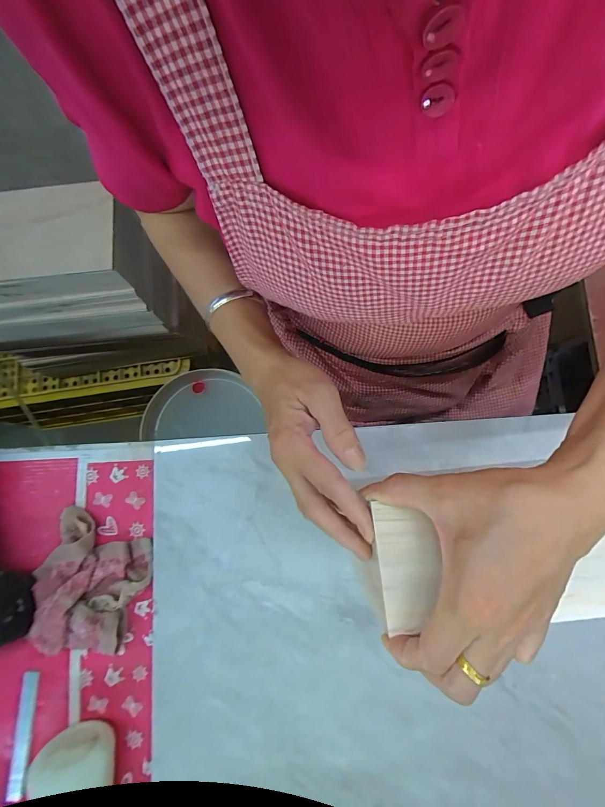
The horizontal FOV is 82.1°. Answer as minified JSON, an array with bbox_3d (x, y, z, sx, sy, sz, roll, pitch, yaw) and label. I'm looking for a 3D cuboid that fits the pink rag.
[{"bbox_3d":[-0.213,0.180,0.341,0.107,0.021,0.119,18,80,3],"label":"pink rag"}]

